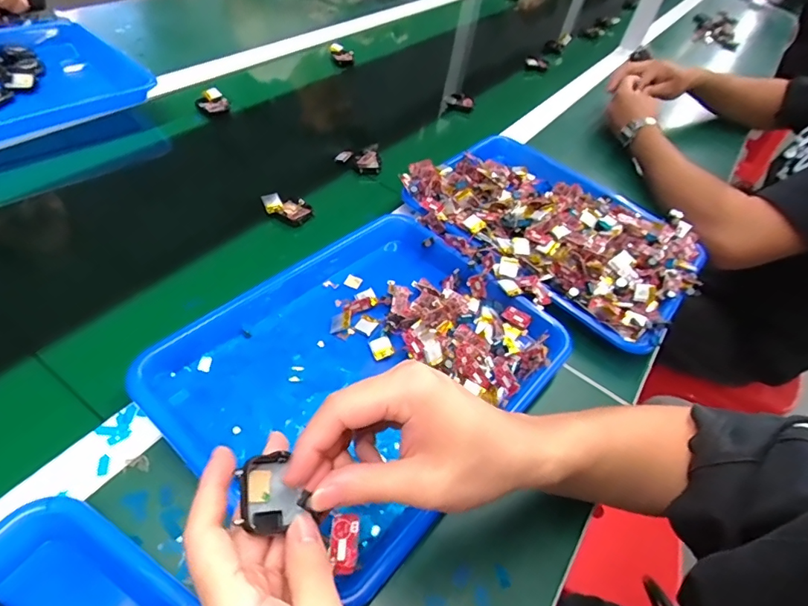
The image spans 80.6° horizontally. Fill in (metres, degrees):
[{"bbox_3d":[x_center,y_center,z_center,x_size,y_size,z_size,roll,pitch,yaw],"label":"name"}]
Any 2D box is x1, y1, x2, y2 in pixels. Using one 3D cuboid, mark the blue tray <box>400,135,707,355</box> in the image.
[{"bbox_3d":[0.181,-0.105,0.586,0.349,0.054,0.272,36,52,17],"label":"blue tray"}]

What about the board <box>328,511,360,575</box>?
[{"bbox_3d":[-0.031,0.127,0.252,0.016,0.004,0.029,1,79,-14],"label":"board"}]

